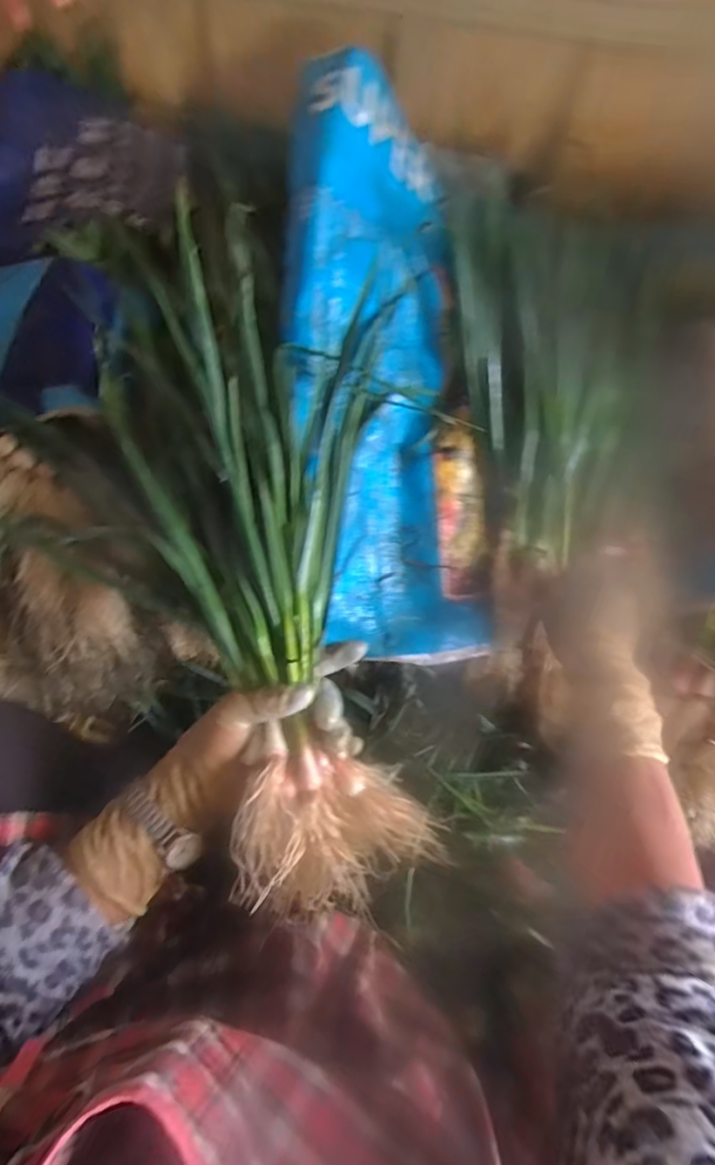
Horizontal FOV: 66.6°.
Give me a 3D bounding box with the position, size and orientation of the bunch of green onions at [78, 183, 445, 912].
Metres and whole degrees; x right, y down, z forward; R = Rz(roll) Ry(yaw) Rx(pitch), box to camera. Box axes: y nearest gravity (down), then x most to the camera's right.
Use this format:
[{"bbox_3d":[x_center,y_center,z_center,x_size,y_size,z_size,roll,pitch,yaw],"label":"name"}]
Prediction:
[{"bbox_3d":[-0.055,-0.025,0.379,0.201,0.084,0.437,-11,78,-9],"label":"bunch of green onions"}]

